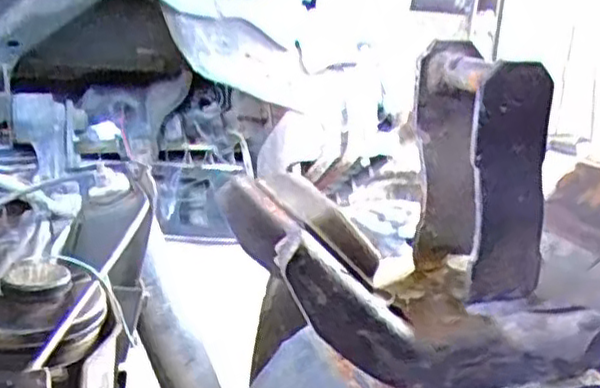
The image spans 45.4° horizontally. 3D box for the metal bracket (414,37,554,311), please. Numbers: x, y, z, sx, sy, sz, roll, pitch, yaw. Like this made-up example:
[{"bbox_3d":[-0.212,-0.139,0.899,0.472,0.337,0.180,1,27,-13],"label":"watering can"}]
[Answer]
[{"bbox_3d":[0.080,-0.011,0.322,0.038,0.101,0.064,-1,16,-21],"label":"metal bracket"}]

